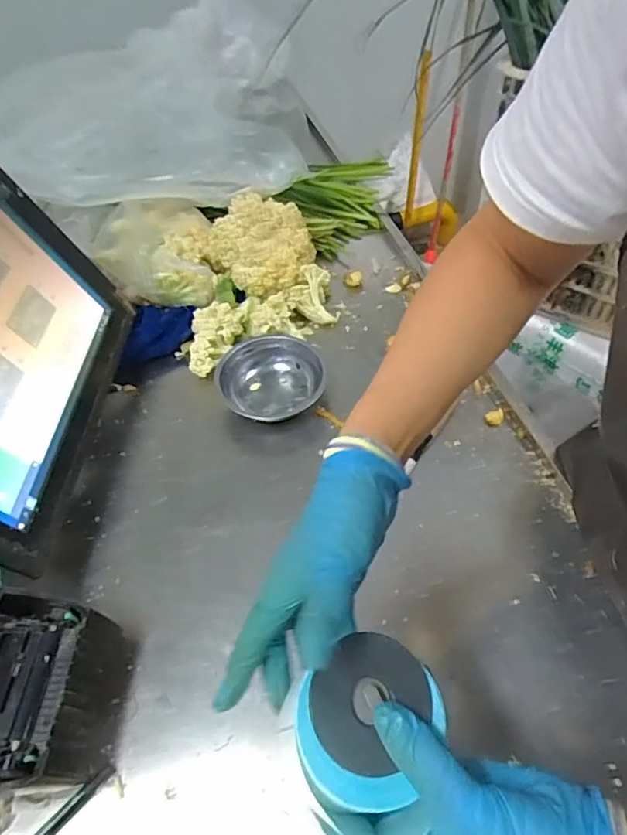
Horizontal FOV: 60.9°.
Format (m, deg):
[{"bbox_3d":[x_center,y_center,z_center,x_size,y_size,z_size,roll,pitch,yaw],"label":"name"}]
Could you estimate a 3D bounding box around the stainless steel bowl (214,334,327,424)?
[{"bbox_3d":[-0.057,-0.050,0.721,0.136,0.047,0.134,-2,51,3],"label":"stainless steel bowl"}]

